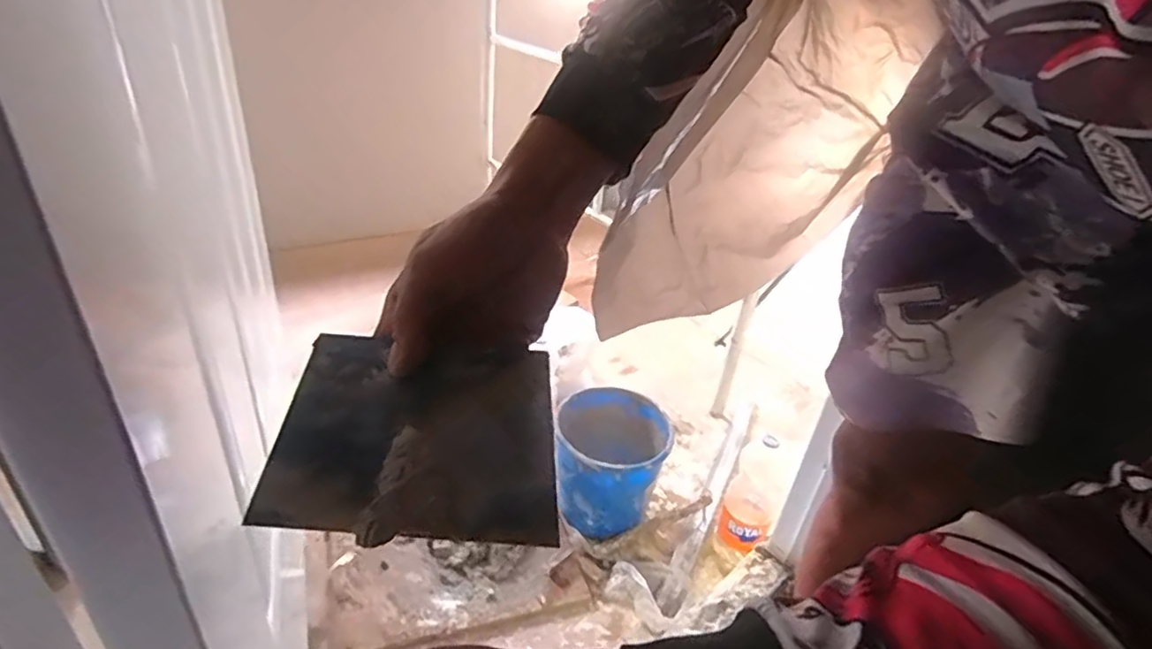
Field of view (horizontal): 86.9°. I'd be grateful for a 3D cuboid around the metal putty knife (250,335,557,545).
[{"bbox_3d":[-0.078,0.055,0.305,0.138,0.010,0.096,5,66,-1],"label":"metal putty knife"}]

